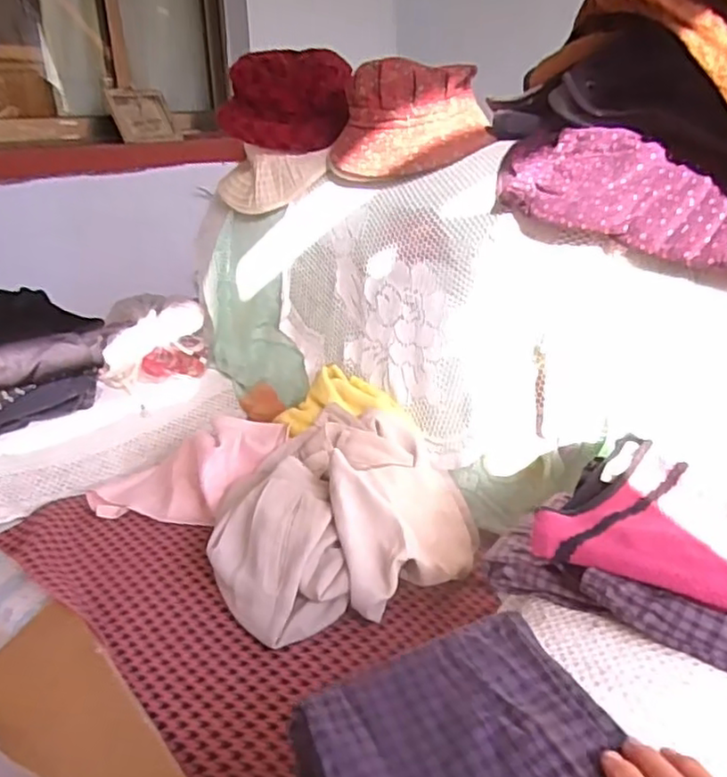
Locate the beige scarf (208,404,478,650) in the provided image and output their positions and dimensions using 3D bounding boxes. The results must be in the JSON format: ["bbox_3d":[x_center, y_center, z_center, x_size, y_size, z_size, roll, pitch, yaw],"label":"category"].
[{"bbox_3d":[-0.026,0.145,0.835,0.334,0.117,0.285,-13,25,-27],"label":"beige scarf"}]

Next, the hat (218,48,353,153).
[{"bbox_3d":[-0.128,-0.471,1.084,0.201,0.150,0.190,-5,22,-8],"label":"hat"}]

